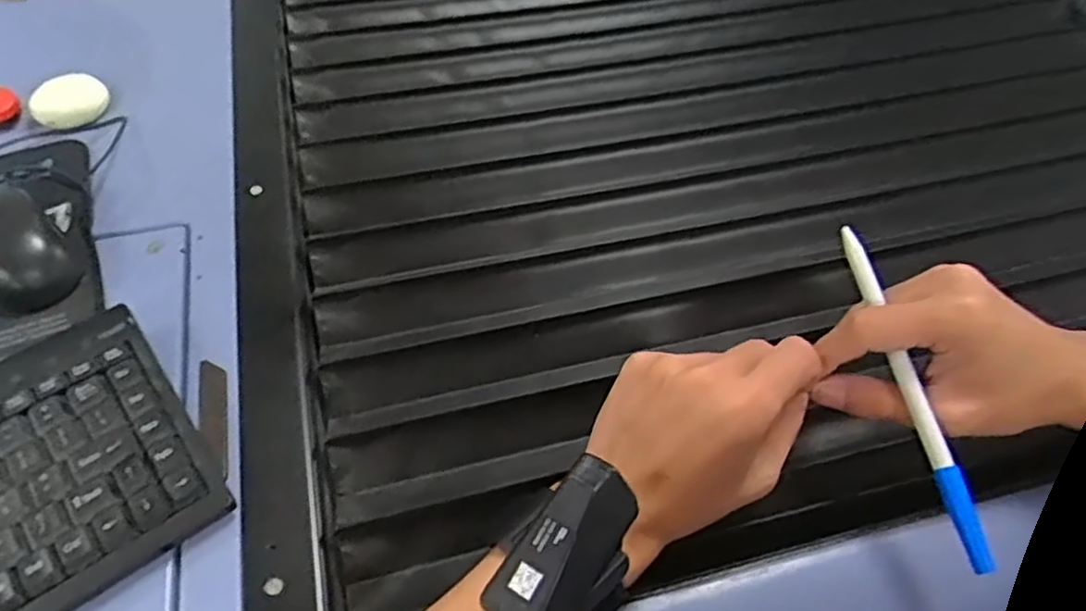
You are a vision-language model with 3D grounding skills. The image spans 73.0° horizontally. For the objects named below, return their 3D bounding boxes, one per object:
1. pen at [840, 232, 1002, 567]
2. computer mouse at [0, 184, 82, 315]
[{"bbox_3d":[0.178,0.041,0.354,0.010,0.017,0.169,-11,71,-11],"label":"pen"},{"bbox_3d":[-0.341,-0.044,0.459,0.115,0.034,0.058,30,57,18],"label":"computer mouse"}]

